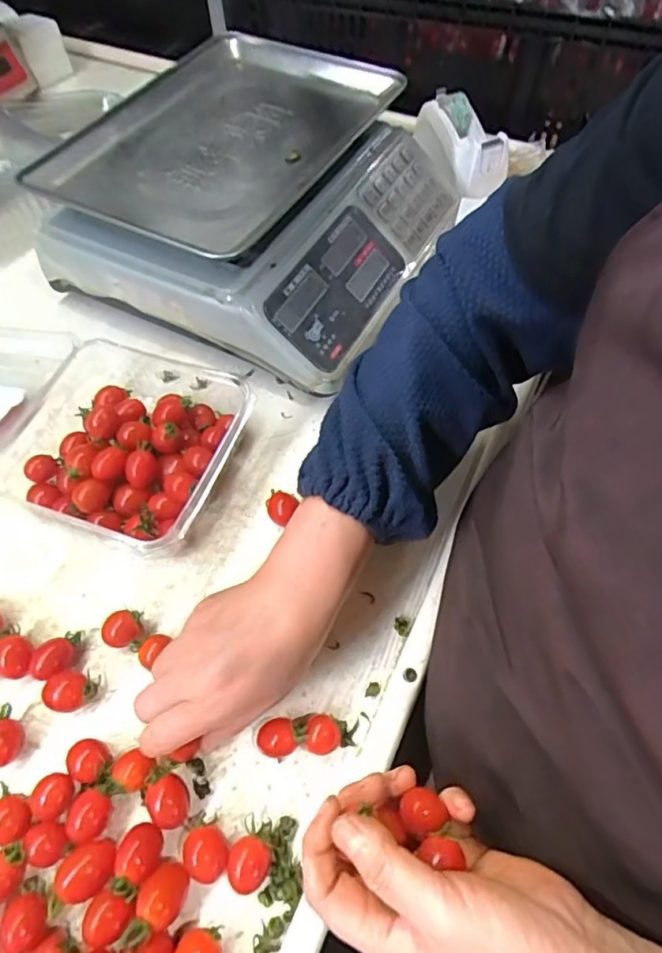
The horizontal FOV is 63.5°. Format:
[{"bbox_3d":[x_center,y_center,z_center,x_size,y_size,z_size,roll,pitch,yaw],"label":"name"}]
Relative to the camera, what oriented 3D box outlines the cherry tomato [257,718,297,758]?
[{"bbox_3d":[-0.037,0.175,0.357,0.024,0.019,0.023,-14,61,-8],"label":"cherry tomato"}]

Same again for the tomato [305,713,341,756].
[{"bbox_3d":[-0.005,0.172,0.356,0.022,0.023,0.025,4,60,2],"label":"tomato"}]

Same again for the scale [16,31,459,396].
[{"bbox_3d":[-0.067,-0.295,0.549,0.338,0.102,0.351,25,63,14],"label":"scale"}]

